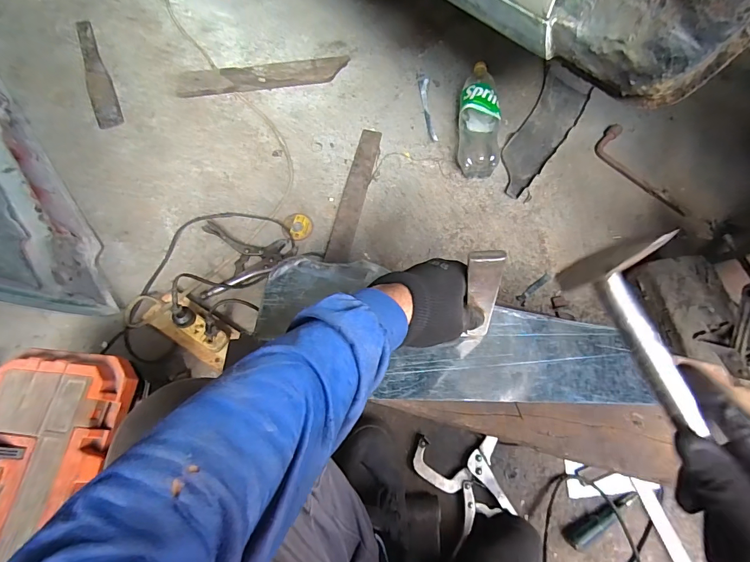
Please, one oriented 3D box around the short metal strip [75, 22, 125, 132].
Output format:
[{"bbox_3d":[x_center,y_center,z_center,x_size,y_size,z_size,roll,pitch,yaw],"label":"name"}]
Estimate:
[{"bbox_3d":[-0.732,-0.553,1.023,0.058,0.006,0.392,-22,70,-11],"label":"short metal strip"}]

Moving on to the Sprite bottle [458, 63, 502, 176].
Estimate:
[{"bbox_3d":[0.252,-0.404,0.956,0.101,0.085,0.332,3,67,-1],"label":"Sprite bottle"}]

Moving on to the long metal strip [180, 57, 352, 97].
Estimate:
[{"bbox_3d":[-0.289,-0.540,1.026,0.447,0.022,0.086,-10,68,-6],"label":"long metal strip"}]

